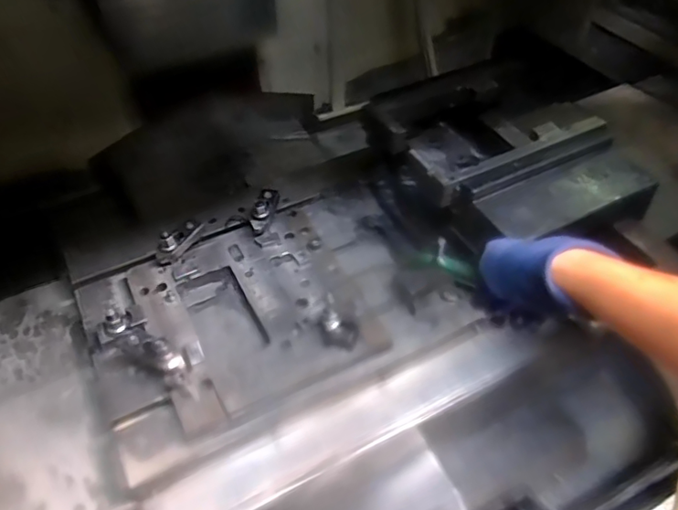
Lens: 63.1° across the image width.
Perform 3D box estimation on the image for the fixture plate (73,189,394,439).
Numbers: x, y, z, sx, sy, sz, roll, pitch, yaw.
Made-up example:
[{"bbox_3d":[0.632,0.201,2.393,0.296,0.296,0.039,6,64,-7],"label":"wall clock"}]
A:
[{"bbox_3d":[-0.189,0.078,0.888,0.426,0.076,0.388,0,48,0],"label":"fixture plate"}]

